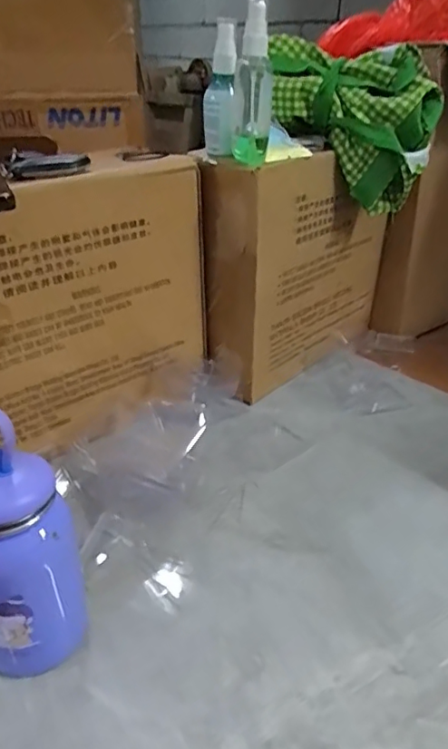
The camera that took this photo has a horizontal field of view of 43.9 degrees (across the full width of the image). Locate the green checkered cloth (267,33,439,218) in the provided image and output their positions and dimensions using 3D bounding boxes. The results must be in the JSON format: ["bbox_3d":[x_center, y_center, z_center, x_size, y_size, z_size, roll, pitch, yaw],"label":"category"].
[{"bbox_3d":[0.135,-0.274,0.618,0.185,0.152,0.089,7,31,9],"label":"green checkered cloth"}]

